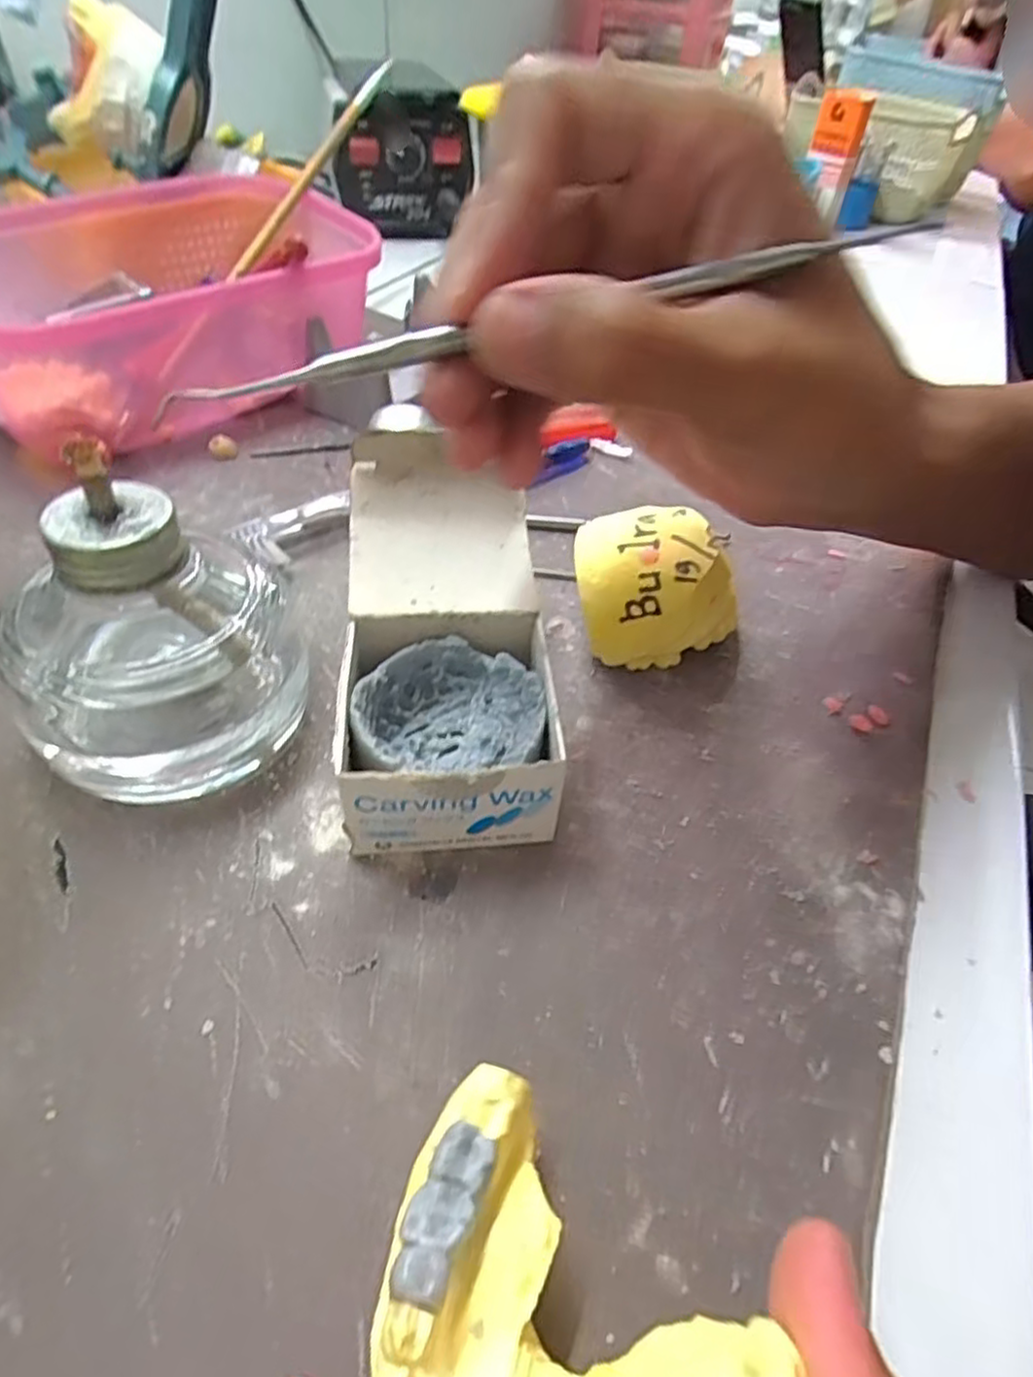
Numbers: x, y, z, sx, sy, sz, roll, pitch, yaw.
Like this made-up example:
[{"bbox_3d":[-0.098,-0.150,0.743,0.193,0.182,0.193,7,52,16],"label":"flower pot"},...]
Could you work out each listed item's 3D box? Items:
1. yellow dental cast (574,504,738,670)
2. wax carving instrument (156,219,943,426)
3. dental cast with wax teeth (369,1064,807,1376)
[{"bbox_3d":[0.048,-0.034,0.241,0.057,0.036,0.051,11,46,4],"label":"yellow dental cast"},{"bbox_3d":[0.007,-0.075,0.142,0.159,0.006,0.005,-15,49,-2],"label":"wax carving instrument"},{"bbox_3d":[0.004,0.094,0.106,0.062,0.022,0.042,37,54,26],"label":"dental cast with wax teeth"}]

